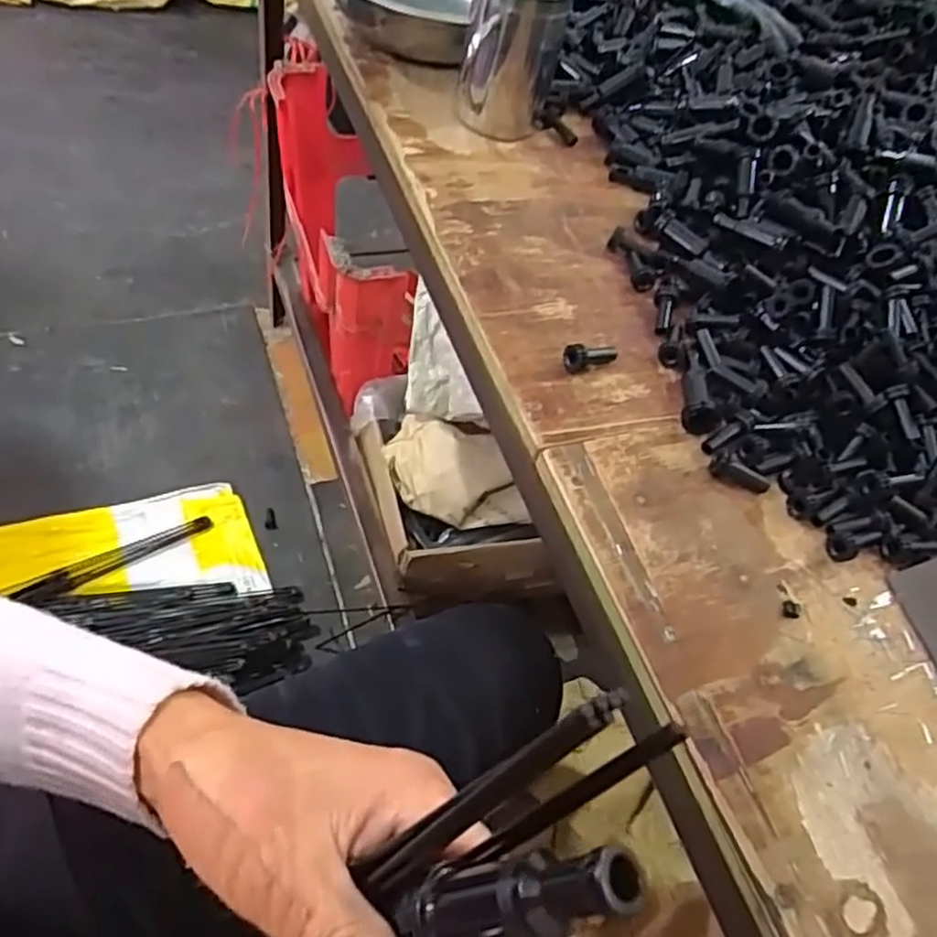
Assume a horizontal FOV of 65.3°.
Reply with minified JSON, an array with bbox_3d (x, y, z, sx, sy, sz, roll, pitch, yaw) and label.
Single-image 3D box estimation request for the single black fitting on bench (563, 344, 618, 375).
[{"bbox_3d":[0.087,-0.078,0.501,0.044,0.017,0.017,-11,58,-29],"label":"single black fitting on bench"}]

